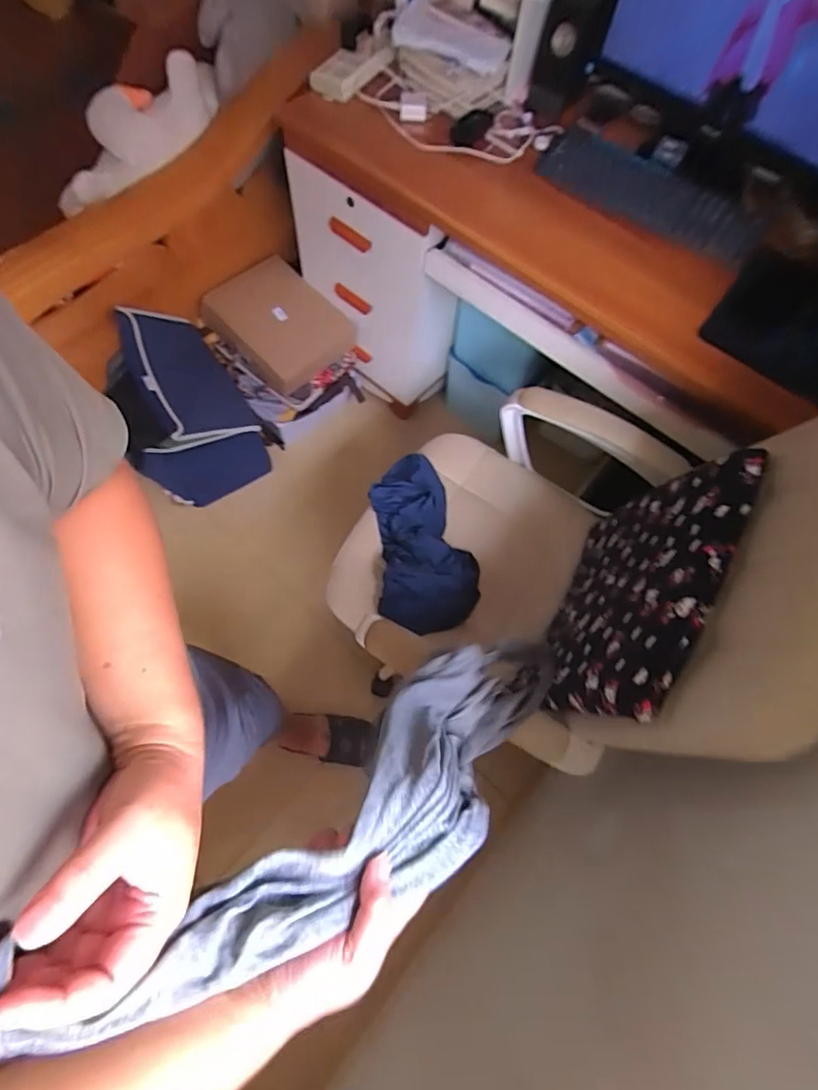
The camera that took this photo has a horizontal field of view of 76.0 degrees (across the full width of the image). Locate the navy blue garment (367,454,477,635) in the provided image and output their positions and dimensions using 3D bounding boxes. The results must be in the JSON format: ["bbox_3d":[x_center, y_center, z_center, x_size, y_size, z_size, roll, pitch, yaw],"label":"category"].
[{"bbox_3d":[0.016,-0.020,1.010,0.176,0.073,0.362,-10,68,-7],"label":"navy blue garment"}]

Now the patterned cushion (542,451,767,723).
[{"bbox_3d":[0.312,0.070,0.782,0.052,0.376,0.406,36,71,-4],"label":"patterned cushion"}]

